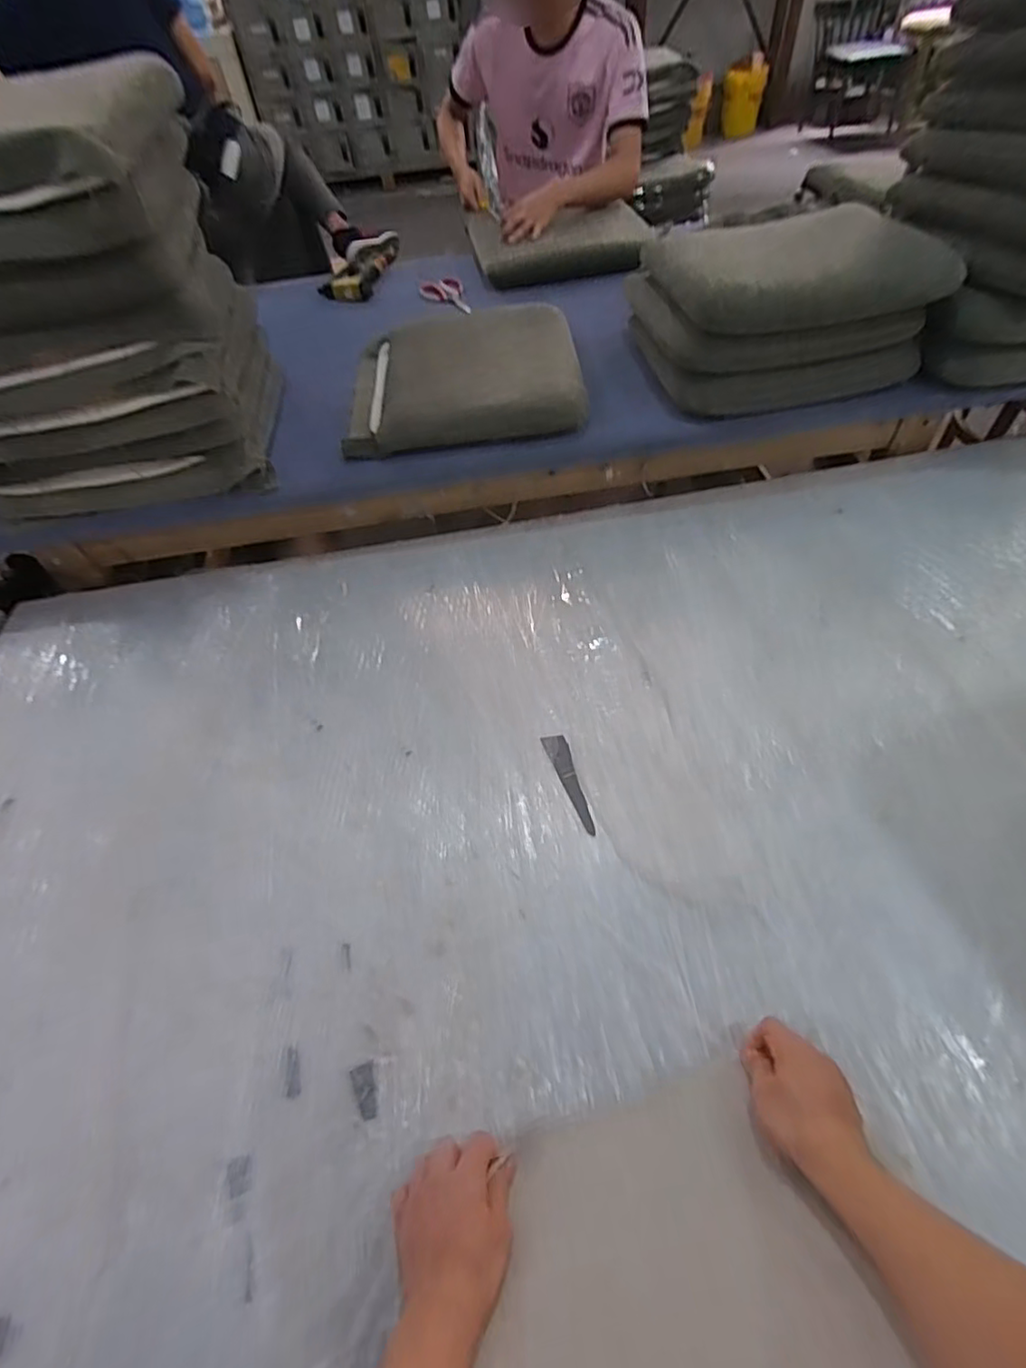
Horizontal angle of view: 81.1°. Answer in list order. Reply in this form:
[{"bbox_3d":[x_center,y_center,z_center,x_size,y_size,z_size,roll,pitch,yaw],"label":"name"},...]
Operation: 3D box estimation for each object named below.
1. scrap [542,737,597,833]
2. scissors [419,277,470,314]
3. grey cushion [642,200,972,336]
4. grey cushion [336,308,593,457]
[{"bbox_3d":[0.084,0.134,0.828,0.031,0.004,0.156,-20,55,-9],"label":"scrap"},{"bbox_3d":[-0.150,-0.954,1.470,0.171,0.012,0.097,41,71,18],"label":"scissors"},{"bbox_3d":[0.487,-0.739,1.042,0.444,0.083,0.321,-7,54,1],"label":"grey cushion"},{"bbox_3d":[-0.099,-0.623,1.189,0.447,0.071,0.413,-7,54,0],"label":"grey cushion"}]

